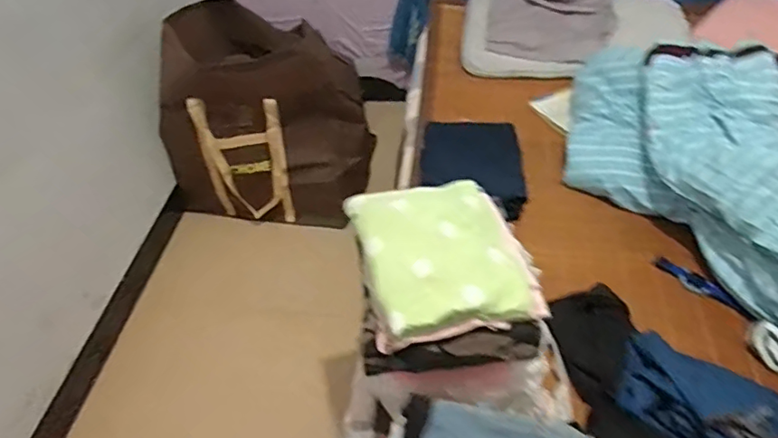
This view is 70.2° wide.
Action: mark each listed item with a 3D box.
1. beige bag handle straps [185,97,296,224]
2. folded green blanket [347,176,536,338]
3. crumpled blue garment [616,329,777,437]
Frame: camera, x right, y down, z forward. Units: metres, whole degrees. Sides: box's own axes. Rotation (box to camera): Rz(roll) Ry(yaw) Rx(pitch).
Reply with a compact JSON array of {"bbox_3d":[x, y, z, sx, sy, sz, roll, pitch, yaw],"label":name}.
[{"bbox_3d":[-0.448,-0.171,1.753,0.259,0.490,0.051,-1,46,5],"label":"beige bag handle straps"},{"bbox_3d":[0.075,0.043,0.875,0.239,0.046,0.286,-12,46,-6],"label":"folded green blanket"},{"bbox_3d":[0.531,0.304,0.916,0.268,0.115,0.218,21,51,23],"label":"crumpled blue garment"}]

